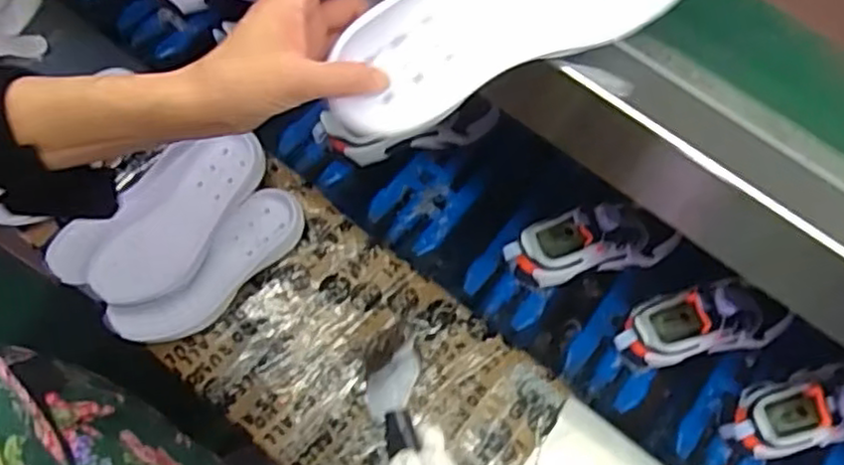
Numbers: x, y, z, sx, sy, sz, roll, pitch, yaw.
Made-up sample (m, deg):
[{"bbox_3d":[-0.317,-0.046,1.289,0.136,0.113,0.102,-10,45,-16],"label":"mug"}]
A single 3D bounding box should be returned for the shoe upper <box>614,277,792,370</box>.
[{"bbox_3d":[0.293,0.089,0.735,0.205,0.103,0.079,-4,67,-20],"label":"shoe upper"}]

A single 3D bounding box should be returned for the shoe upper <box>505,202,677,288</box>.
[{"bbox_3d":[0.187,0.012,0.761,0.203,0.094,0.073,-18,70,-10],"label":"shoe upper"}]

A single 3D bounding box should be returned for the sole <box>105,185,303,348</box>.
[{"bbox_3d":[-0.216,0.040,0.733,0.218,0.028,0.072,-40,95,-17],"label":"sole"}]

